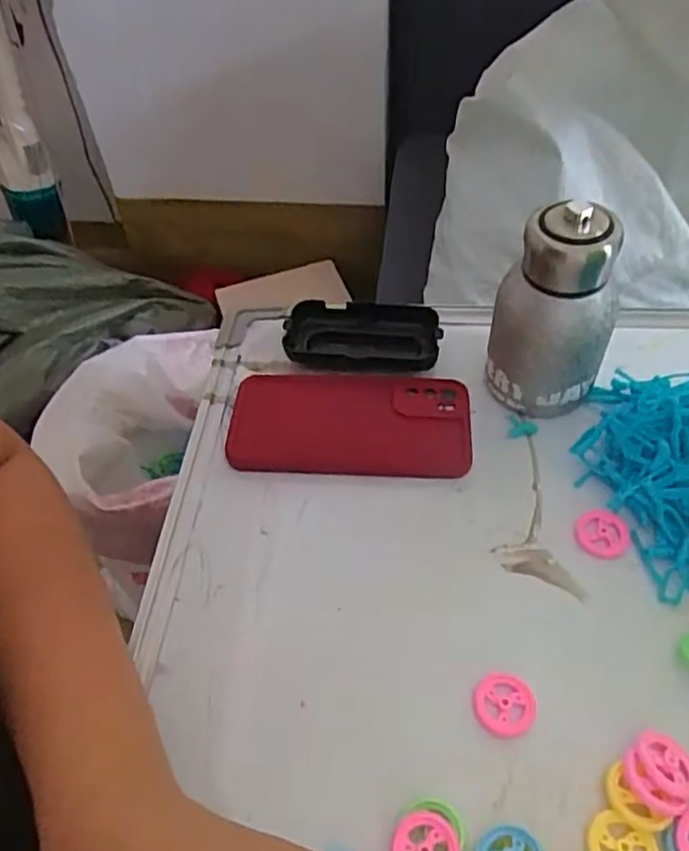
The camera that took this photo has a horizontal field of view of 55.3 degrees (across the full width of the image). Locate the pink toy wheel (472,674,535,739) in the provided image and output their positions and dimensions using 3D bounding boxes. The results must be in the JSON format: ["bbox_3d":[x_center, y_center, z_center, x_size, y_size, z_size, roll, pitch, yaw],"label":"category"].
[{"bbox_3d":[0.080,0.141,0.332,0.029,0.006,0.029,-2,50,3],"label":"pink toy wheel"}]

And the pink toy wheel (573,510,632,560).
[{"bbox_3d":[0.151,0.063,0.386,0.030,0.004,0.032,-2,50,3],"label":"pink toy wheel"}]

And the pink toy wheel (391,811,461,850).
[{"bbox_3d":[0.036,0.189,0.291,0.029,0.010,0.029,-2,50,3],"label":"pink toy wheel"}]

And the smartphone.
[{"bbox_3d":[0.004,-0.002,0.443,0.158,0.013,0.075,2,51,6],"label":"smartphone"}]

